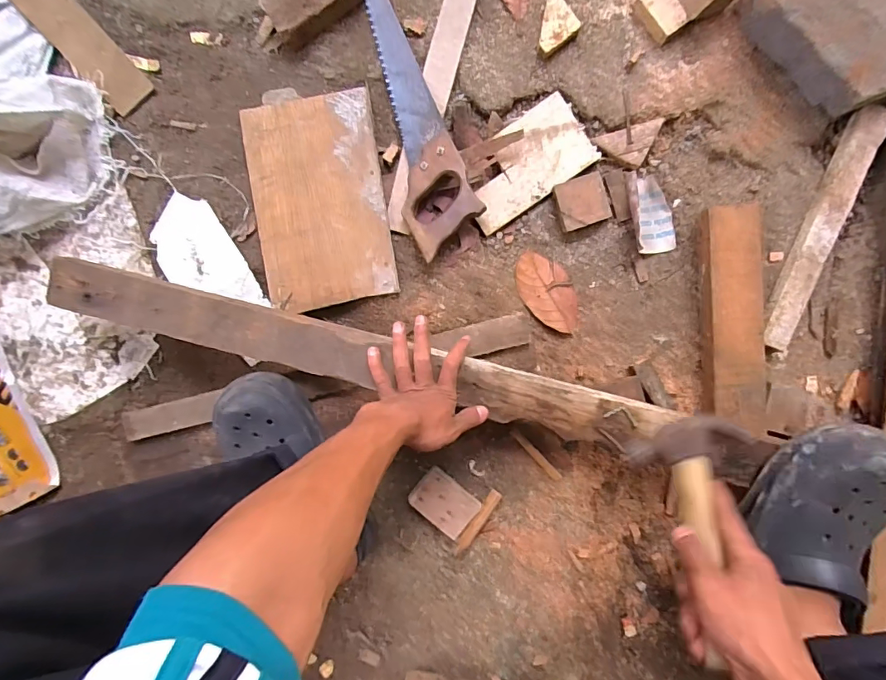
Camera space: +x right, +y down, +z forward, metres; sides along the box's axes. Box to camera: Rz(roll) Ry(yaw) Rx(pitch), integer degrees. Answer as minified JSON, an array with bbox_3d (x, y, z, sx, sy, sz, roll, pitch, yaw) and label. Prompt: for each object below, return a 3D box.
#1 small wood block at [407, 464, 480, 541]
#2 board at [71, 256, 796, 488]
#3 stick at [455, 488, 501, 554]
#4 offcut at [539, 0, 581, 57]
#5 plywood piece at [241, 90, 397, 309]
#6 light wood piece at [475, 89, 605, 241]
[{"bbox_3d":[0.002,0.210,0.620,0.082,0.022,0.059,39,94,2],"label":"small wood block"},{"bbox_3d":[-0.054,0.032,0.547,0.824,0.024,0.065,14,93,3],"label":"board"},{"bbox_3d":[0.046,0.237,0.621,0.017,0.015,0.091,35,94,2],"label":"stick"},{"bbox_3d":[0.146,-0.392,0.596,0.044,0.020,0.071,13,93,3],"label":"offcut"},{"bbox_3d":[-0.160,-0.177,0.620,0.171,0.018,0.262,-7,92,4],"label":"plywood piece"},{"bbox_3d":[0.103,-0.226,0.614,0.171,0.011,0.100,-34,90,4],"label":"light wood piece"}]

